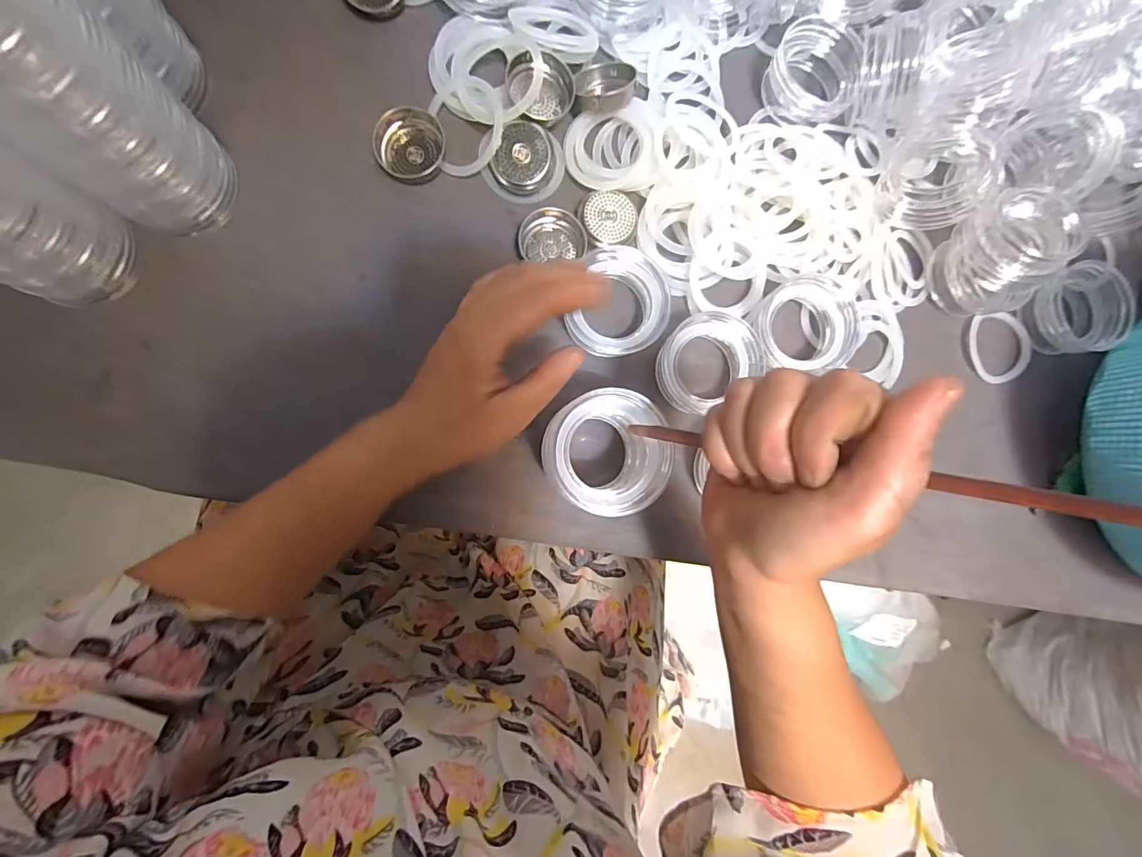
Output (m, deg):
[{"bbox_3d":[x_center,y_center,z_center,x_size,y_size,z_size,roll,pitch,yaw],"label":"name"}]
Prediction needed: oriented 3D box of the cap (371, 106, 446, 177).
[{"bbox_3d":[-0.105,-0.186,0.314,0.045,0.019,0.036,-16,90,-9],"label":"cap"}]

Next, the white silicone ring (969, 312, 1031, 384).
[{"bbox_3d":[0.342,-0.065,0.381,0.050,0.013,0.055,0,87,-8],"label":"white silicone ring"}]

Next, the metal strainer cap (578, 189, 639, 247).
[{"bbox_3d":[0.027,-0.146,0.333,0.041,0.013,0.035,-9,89,-9],"label":"metal strainer cap"}]

